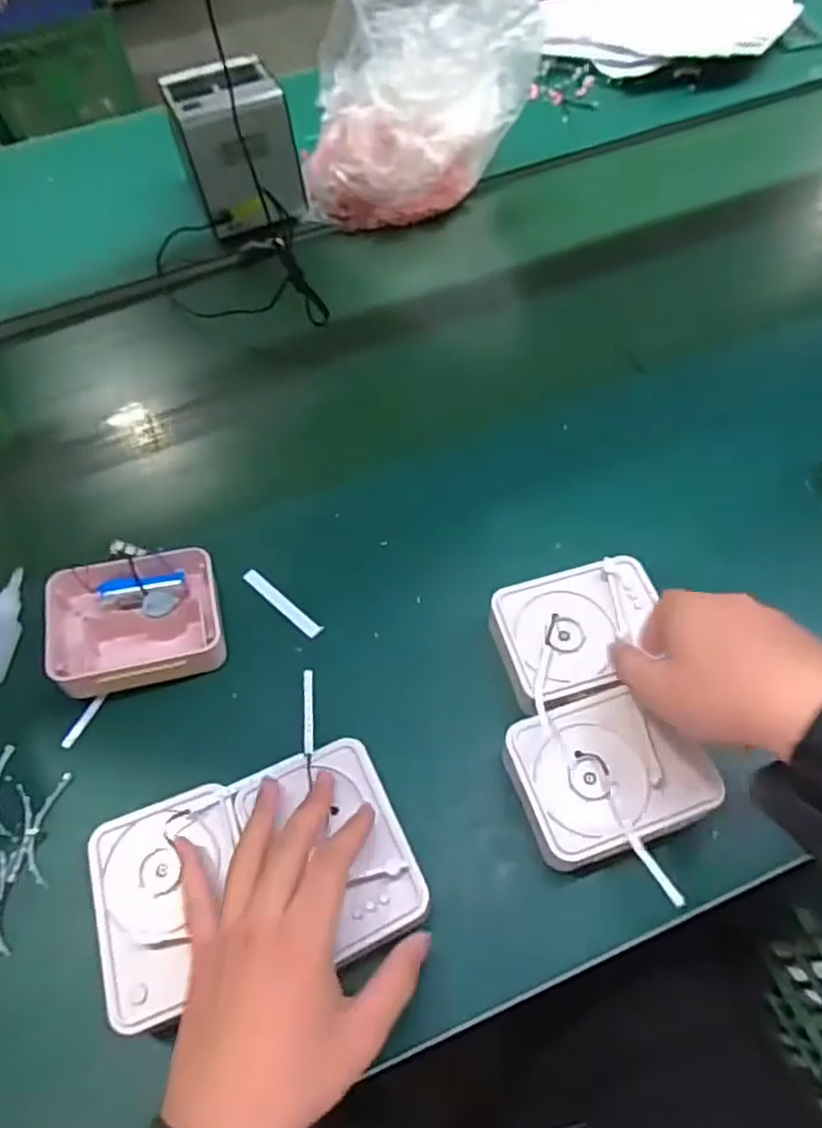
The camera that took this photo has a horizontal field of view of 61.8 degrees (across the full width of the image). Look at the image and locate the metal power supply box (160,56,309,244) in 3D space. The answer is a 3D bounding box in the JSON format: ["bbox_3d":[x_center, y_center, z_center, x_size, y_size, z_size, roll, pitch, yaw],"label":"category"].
[{"bbox_3d":[-0.210,-0.506,0.838,0.127,0.138,0.135,-20,59,-7],"label":"metal power supply box"}]

